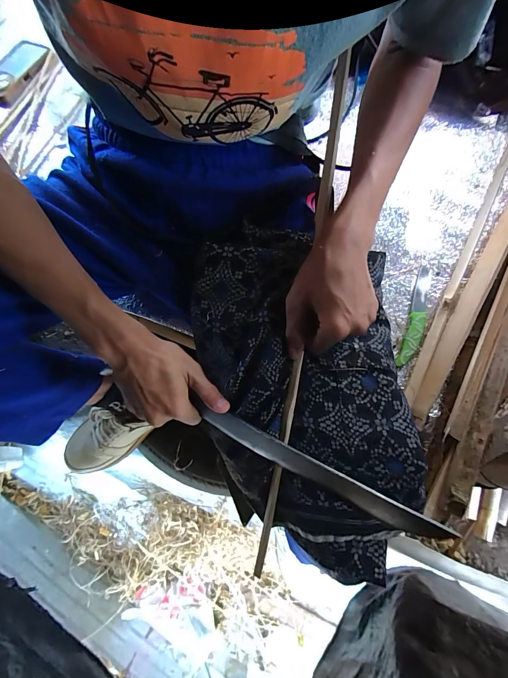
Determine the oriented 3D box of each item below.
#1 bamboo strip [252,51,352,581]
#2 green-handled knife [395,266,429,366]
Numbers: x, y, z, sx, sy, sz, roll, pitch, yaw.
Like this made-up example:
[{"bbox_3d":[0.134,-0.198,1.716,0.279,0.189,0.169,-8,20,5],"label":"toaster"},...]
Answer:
[{"bbox_3d":[0.049,-0.009,0.325,0.015,0.011,0.532,9,94,5],"label":"bamboo strip"},{"bbox_3d":[0.251,-0.038,0.482,0.026,0.007,0.170,12,71,33],"label":"green-handled knife"}]

